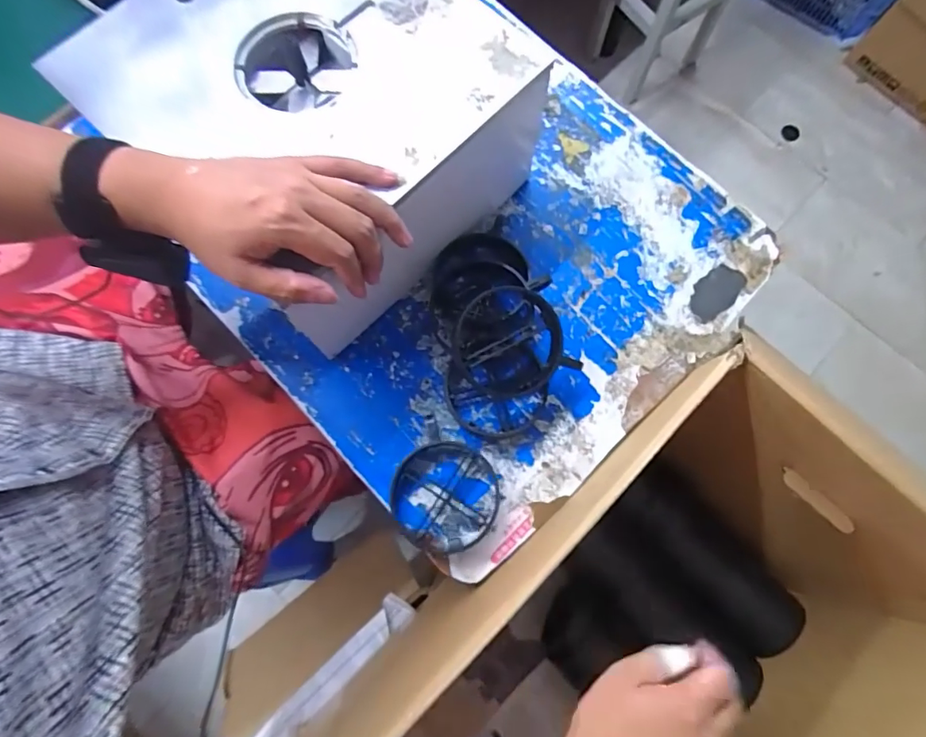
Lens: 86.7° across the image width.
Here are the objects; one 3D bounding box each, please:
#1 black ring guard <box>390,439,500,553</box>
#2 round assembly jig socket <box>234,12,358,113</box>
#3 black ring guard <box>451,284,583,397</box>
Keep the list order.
[{"bbox_3d":[-0.017,0.120,0.461,0.100,0.016,0.101,0,77,2],"label":"black ring guard"},{"bbox_3d":[-0.140,-0.250,0.414,0.087,0.039,0.096,42,82,10],"label":"round assembly jig socket"},{"bbox_3d":[0.046,-0.026,0.456,0.109,0.031,0.099,-15,97,3],"label":"black ring guard"}]

